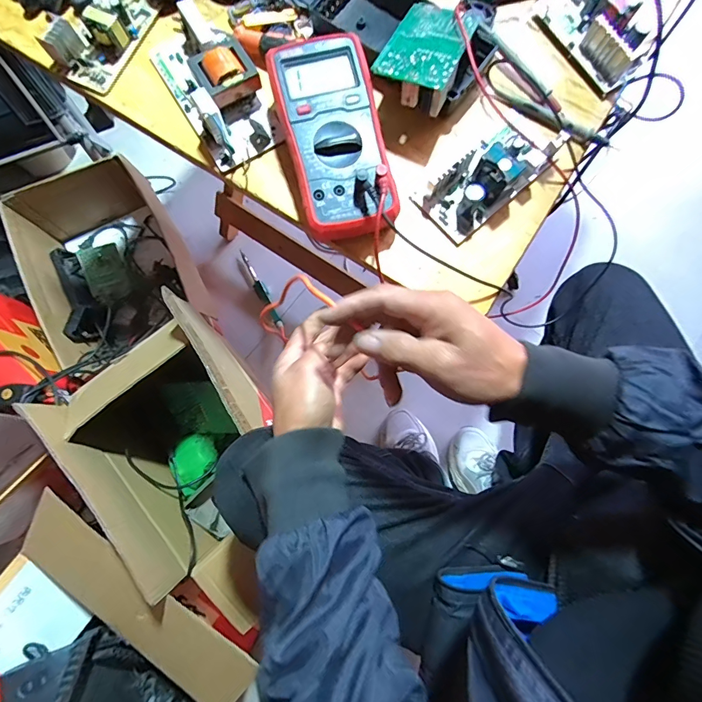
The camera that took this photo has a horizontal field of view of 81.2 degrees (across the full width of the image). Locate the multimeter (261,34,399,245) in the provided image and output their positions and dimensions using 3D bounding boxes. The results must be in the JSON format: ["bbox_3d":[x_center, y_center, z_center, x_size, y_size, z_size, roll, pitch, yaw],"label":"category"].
[{"bbox_3d":[-0.014,-0.193,0.379,0.088,0.047,0.182,-14,80,-3],"label":"multimeter"}]

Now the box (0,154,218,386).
[{"bbox_3d":[-0.490,-0.168,0.848,0.255,0.163,0.426,-27,81,-5],"label":"box"}]

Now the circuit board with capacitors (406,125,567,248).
[{"bbox_3d":[0.135,-0.176,0.391,0.141,0.044,0.066,-40,82,-7],"label":"circuit board with capacitors"}]

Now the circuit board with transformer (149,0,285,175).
[{"bbox_3d":[-0.137,-0.268,0.408,0.081,0.042,0.165,-32,81,-6],"label":"circuit board with transformer"}]

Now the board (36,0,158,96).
[{"bbox_3d":[-0.258,-0.334,0.421,0.065,0.033,0.120,26,80,4],"label":"board"}]

